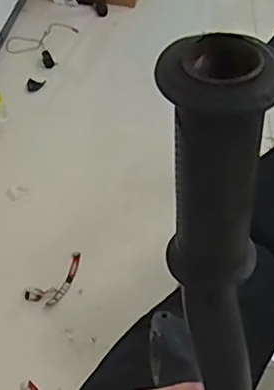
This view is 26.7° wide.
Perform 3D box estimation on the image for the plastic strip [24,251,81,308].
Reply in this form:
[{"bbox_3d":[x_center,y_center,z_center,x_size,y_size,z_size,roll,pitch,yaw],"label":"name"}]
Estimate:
[{"bbox_3d":[-0.170,0.189,1.284,0.069,0.009,0.168,33,50,25],"label":"plastic strip"}]

